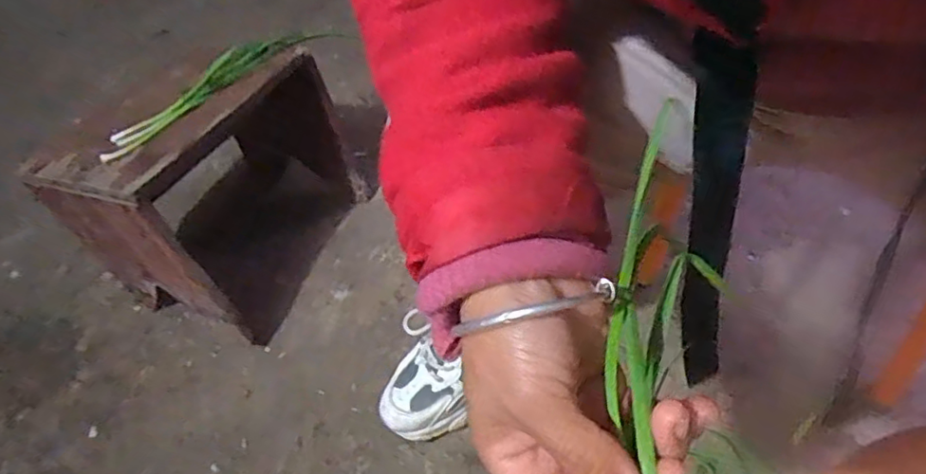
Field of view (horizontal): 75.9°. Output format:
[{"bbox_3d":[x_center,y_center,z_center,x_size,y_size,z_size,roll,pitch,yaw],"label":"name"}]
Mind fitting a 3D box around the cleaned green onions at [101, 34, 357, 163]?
[{"bbox_3d":[-0.304,-0.197,0.732,0.106,0.014,0.314,34,59,30],"label":"cleaned green onions"}]

